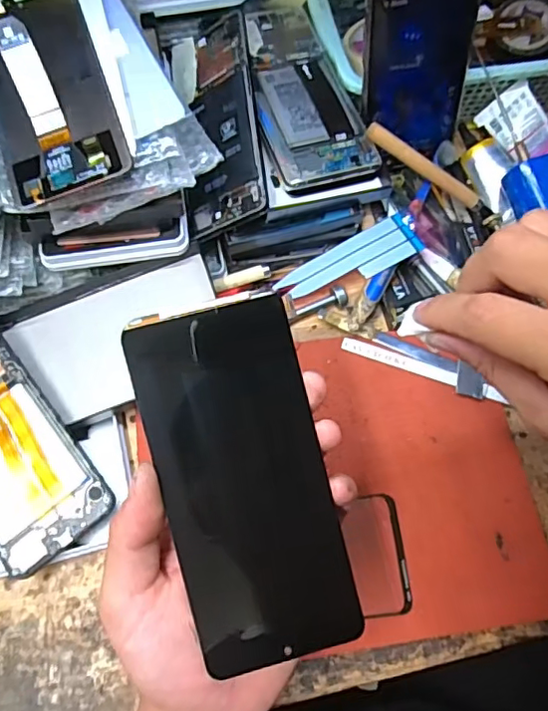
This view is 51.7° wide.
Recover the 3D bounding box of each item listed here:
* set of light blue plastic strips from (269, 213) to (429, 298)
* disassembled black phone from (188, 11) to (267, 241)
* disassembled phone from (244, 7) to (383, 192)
[{"bbox_3d":[0.057,-0.069,0.427,0.108,0.005,0.038,-30,68,4],"label":"set of light blue plastic strips"},{"bbox_3d":[-0.040,-0.168,0.411,0.064,0.011,0.157,-13,78,31],"label":"disassembled black phone"},{"bbox_3d":[0.021,-0.200,0.427,0.077,0.013,0.161,-14,69,-6],"label":"disassembled phone"}]

